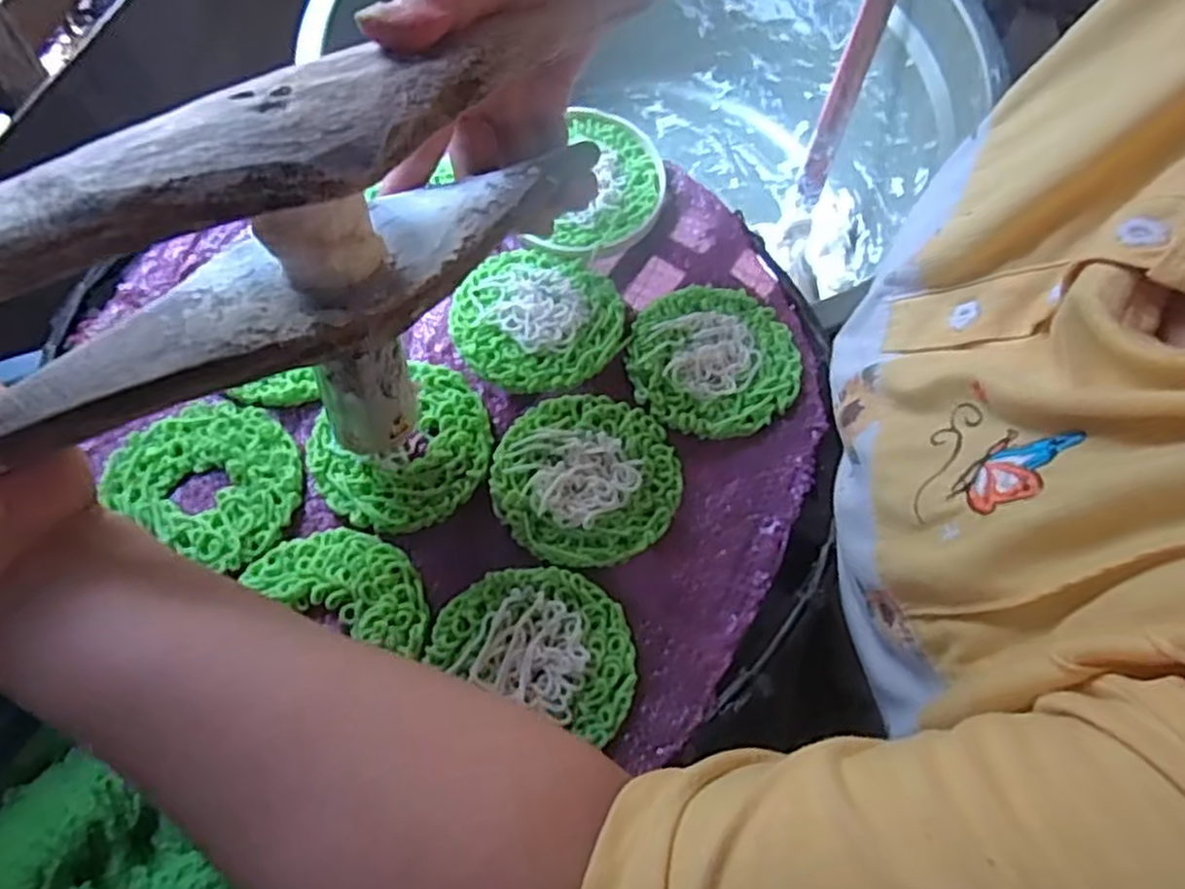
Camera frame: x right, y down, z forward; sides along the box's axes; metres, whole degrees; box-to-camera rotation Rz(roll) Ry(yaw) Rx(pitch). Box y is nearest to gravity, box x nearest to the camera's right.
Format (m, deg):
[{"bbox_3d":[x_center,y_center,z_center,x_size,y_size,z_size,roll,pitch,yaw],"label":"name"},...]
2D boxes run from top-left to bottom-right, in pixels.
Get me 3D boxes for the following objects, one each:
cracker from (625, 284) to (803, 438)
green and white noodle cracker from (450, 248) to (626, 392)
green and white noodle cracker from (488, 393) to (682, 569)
[{"bbox_3d":[0.057,-0.041,0.358,0.077,0.005,0.078,1,67,-2],"label":"cracker"},{"bbox_3d":[-0.026,-0.061,0.362,0.078,0.006,0.075,1,67,-2],"label":"green and white noodle cracker"},{"bbox_3d":[-0.002,0.013,0.332,0.080,0.005,0.077,1,67,-2],"label":"green and white noodle cracker"}]

